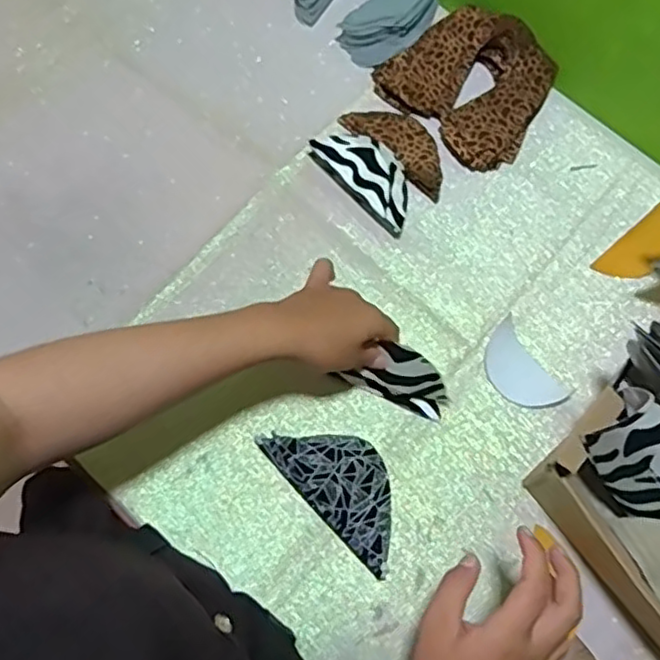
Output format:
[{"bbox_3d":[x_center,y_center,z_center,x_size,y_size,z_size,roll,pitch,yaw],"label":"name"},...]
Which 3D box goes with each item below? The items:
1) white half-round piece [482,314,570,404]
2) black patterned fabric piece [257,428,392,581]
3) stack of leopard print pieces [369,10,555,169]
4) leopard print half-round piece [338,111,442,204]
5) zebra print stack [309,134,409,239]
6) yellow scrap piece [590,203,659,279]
[{"bbox_3d":[0.173,0.037,0.610,0.049,0.009,0.087,-33,76,-11],"label":"white half-round piece"},{"bbox_3d":[0.013,0.131,0.570,0.070,0.024,0.144,-42,78,-13],"label":"black patterned fabric piece"},{"bbox_3d":[0.145,-0.255,0.677,0.163,0.045,0.138,43,77,11],"label":"stack of leopard print pieces"},{"bbox_3d":[0.072,-0.189,0.669,0.129,0.018,0.055,41,76,10],"label":"leopard print half-round piece"},{"bbox_3d":[0.040,-0.153,0.648,0.053,0.035,0.119,-42,78,-13],"label":"zebra print stack"},{"bbox_3d":[0.304,-0.081,0.639,0.094,0.007,0.043,-44,71,2],"label":"yellow scrap piece"}]

